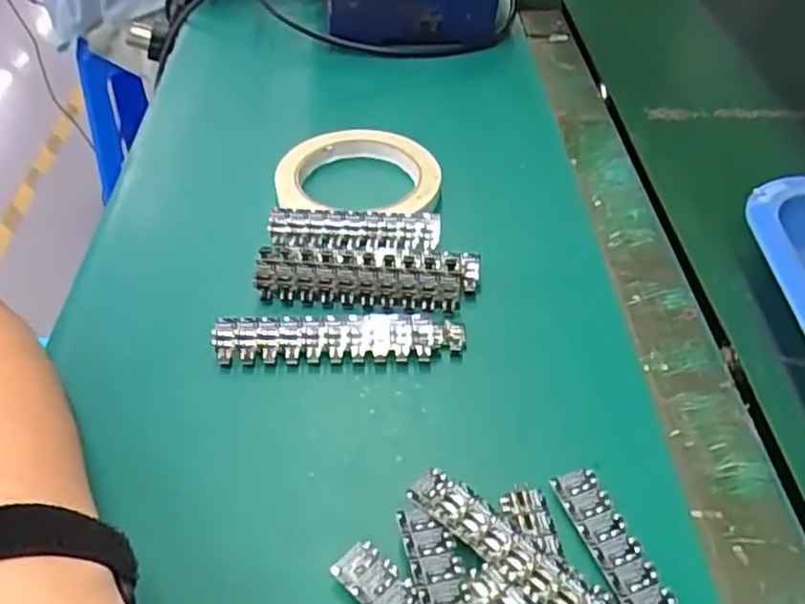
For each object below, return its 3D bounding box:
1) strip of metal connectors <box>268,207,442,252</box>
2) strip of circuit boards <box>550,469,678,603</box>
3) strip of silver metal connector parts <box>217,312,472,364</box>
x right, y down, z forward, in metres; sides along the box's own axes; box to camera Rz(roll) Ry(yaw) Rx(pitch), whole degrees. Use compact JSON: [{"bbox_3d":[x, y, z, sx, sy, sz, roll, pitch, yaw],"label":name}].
[{"bbox_3d":[-0.028,-0.041,0.412,0.099,0.017,0.022,3,44,2],"label":"strip of metal connectors"},{"bbox_3d":[0.092,0.113,0.271,0.020,0.012,0.106,-14,46,-15],"label":"strip of circuit boards"},{"bbox_3d":[-0.031,0.019,0.357,0.124,0.020,0.019,-2,44,-3],"label":"strip of silver metal connector parts"}]

